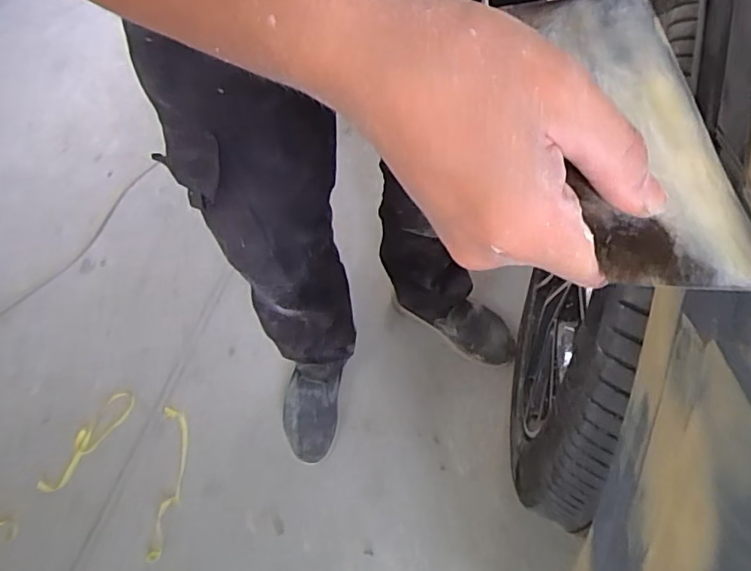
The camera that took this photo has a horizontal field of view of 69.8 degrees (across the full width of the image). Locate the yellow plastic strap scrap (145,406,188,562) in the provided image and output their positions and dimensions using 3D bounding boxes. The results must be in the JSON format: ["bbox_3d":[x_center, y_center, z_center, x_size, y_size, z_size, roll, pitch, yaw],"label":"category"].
[{"bbox_3d":[-0.383,0.359,1.001,0.054,0.012,0.271,-4,62,1],"label":"yellow plastic strap scrap"}]

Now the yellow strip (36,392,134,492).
[{"bbox_3d":[-0.558,0.301,1.044,0.047,0.014,0.218,31,68,18],"label":"yellow strip"}]

